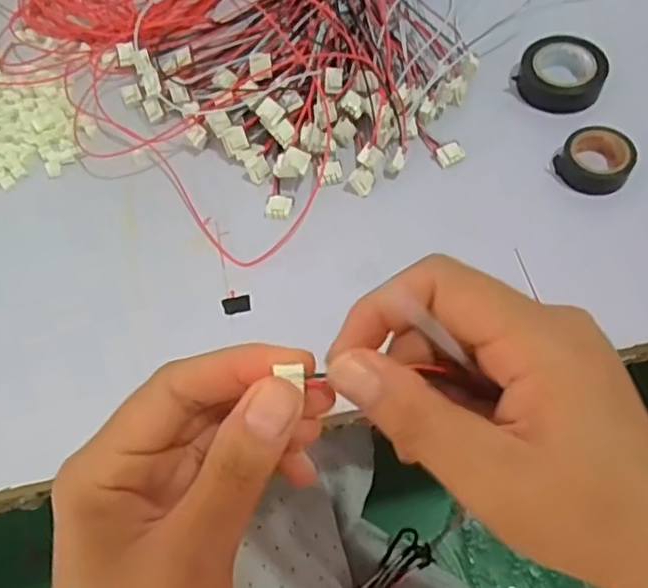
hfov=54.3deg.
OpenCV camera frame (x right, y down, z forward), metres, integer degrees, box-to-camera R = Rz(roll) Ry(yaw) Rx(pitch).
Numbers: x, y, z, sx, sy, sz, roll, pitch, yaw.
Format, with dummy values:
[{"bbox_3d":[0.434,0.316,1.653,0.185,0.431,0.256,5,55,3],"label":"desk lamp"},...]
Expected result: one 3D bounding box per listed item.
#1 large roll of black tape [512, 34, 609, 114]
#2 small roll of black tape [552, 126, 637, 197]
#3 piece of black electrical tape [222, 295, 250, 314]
[{"bbox_3d":[0.175,-0.161,0.462,0.058,0.020,0.062,-2,63,3],"label":"large roll of black tape"},{"bbox_3d":[0.183,-0.090,0.425,0.044,0.024,0.040,-2,63,3],"label":"small roll of black tape"},{"bbox_3d":[-0.056,0.006,0.400,0.017,0.004,0.012,-11,62,-3],"label":"piece of black electrical tape"}]

